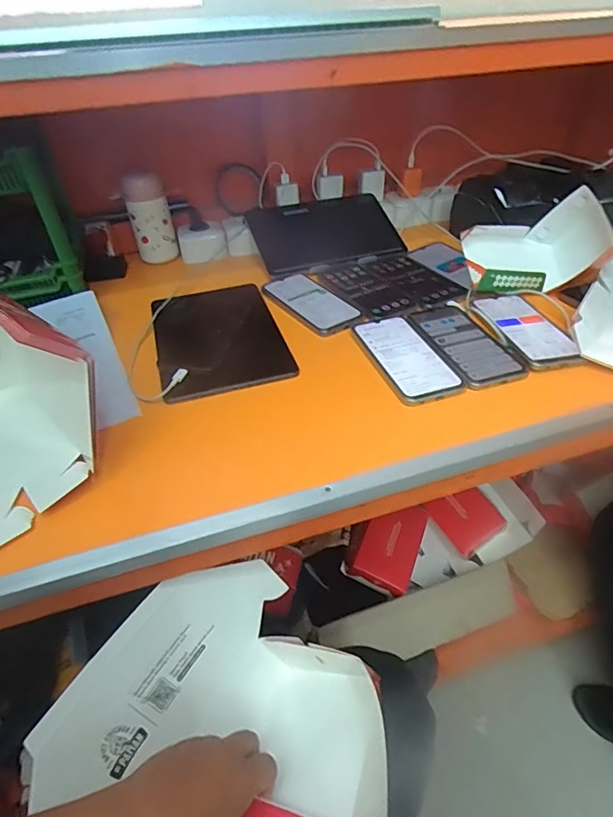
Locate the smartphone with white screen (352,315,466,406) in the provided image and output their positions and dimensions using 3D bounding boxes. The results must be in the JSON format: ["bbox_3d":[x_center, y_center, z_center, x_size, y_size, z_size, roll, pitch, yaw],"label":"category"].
[{"bbox_3d":[0.119,-0.068,0.581,0.078,0.006,0.176,-13,42,-12],"label":"smartphone with white screen"}]

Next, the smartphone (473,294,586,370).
[{"bbox_3d":[0.287,-0.113,0.618,0.081,0.012,0.182,-6,41,-4],"label":"smartphone"}]

